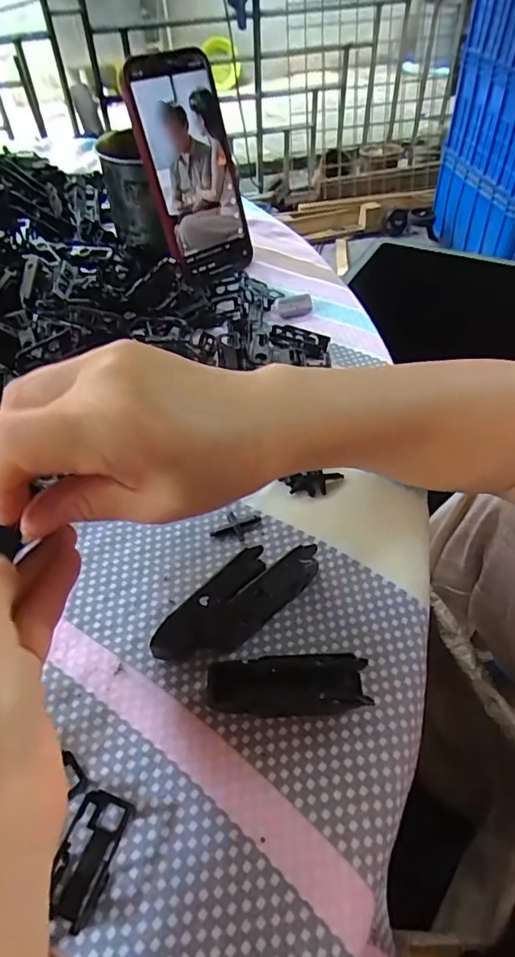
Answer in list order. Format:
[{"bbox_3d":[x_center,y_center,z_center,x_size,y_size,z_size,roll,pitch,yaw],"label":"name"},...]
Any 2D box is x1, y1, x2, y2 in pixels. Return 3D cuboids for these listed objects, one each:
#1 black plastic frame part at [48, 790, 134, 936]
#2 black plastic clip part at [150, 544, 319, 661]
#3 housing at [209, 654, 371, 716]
[{"bbox_3d":[-0.062,0.136,0.192,0.020,0.004,0.039,11,50,12],"label":"black plastic frame part"},{"bbox_3d":[-0.009,0.058,0.246,0.080,0.023,0.027,-35,56,-25],"label":"black plastic clip part"},{"bbox_3d":[0.013,0.087,0.224,0.065,0.015,0.022,-2,49,1],"label":"housing"}]

